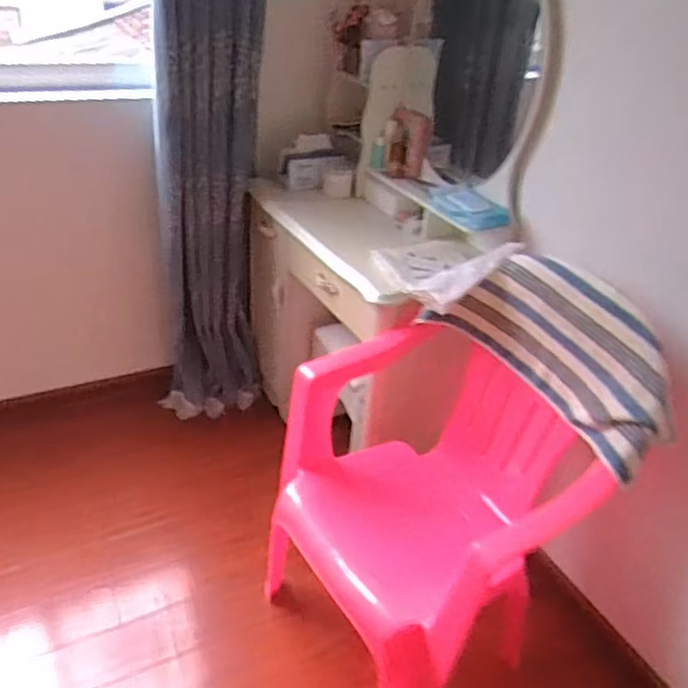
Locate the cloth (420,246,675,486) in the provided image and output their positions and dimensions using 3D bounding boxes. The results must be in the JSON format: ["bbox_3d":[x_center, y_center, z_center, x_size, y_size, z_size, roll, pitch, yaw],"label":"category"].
[{"bbox_3d":[0.400,-0.007,1.205,0.081,0.246,0.497,7,28,-39],"label":"cloth"}]

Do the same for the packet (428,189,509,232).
[{"bbox_3d":[0.266,-0.298,1.442,0.085,0.063,0.185,-15,39,-31],"label":"packet"}]

